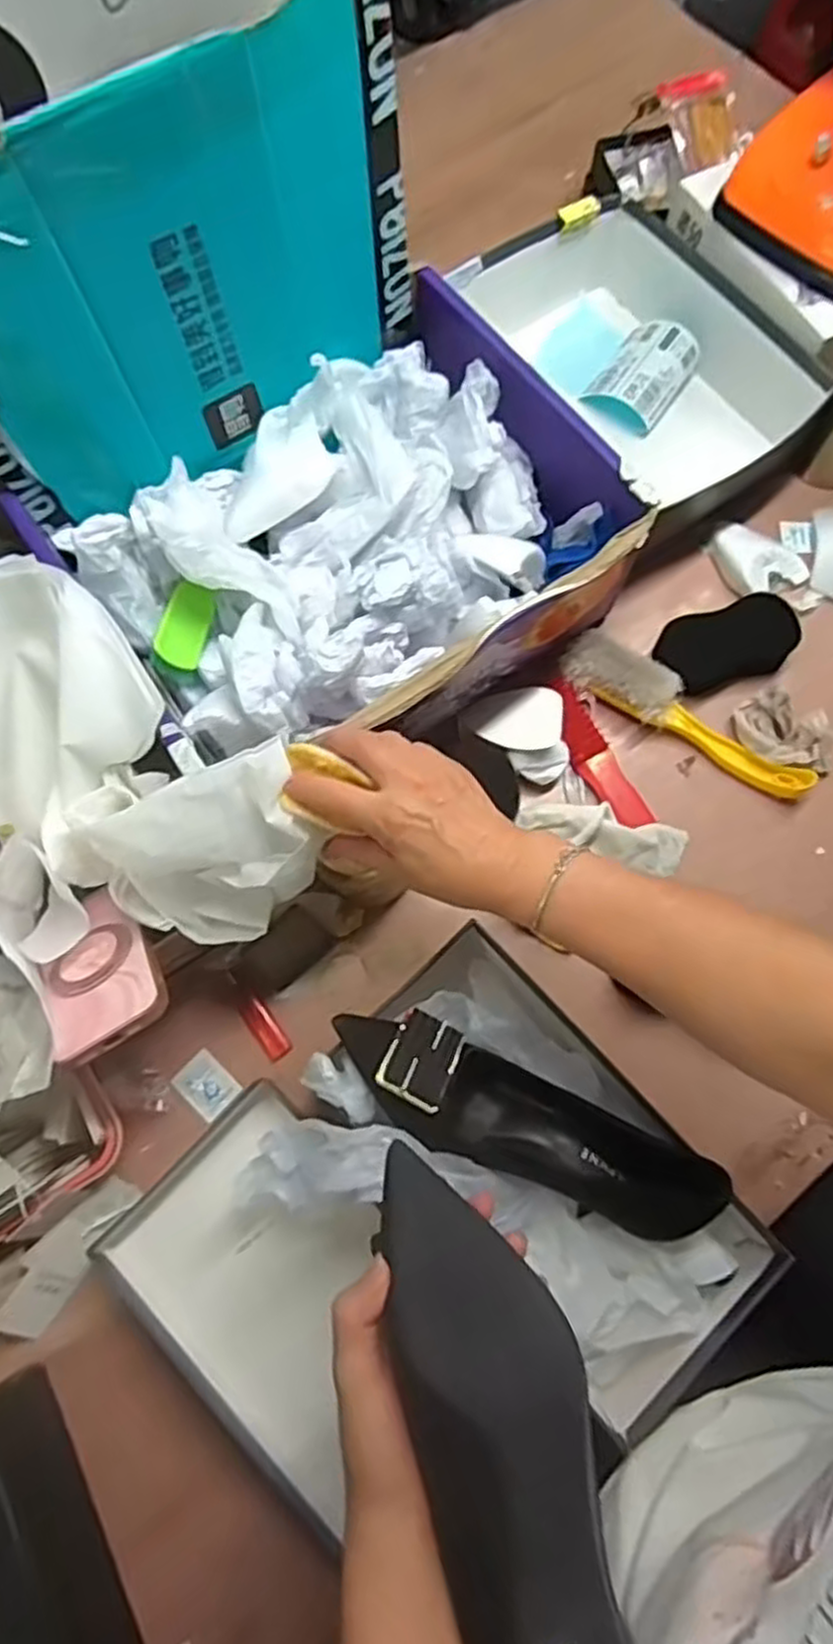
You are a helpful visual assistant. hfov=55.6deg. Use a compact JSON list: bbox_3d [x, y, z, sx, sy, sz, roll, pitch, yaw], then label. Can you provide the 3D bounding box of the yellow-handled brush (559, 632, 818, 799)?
[{"bbox_3d":[0.234,-0.092,0.682,0.235,0.042,0.051,30,75,8],"label":"yellow-handled brush"}]

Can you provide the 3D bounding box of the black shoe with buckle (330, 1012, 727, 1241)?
[{"bbox_3d":[0.069,0.201,0.524,0.265,0.074,0.072,26,74,7],"label":"black shoe with buckle"}]

